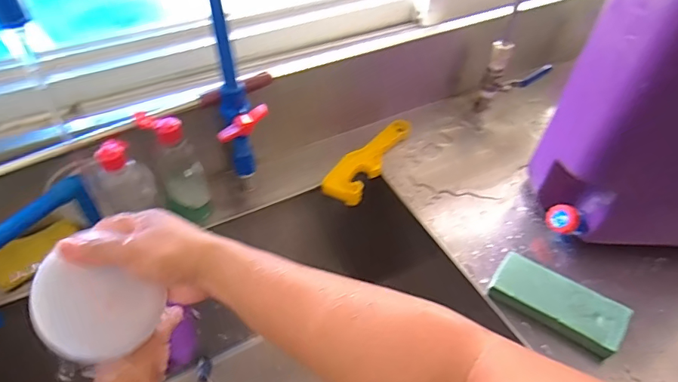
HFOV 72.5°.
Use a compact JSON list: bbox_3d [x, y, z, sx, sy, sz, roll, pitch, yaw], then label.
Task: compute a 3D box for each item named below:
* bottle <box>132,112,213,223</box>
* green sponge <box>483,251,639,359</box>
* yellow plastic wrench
[{"bbox_3d":[-0.211,-0.028,0.607,0.059,0.162,0.047,33,54,24],"label":"bottle"},{"bbox_3d":[0.273,0.138,0.575,0.156,0.033,0.071,29,53,21],"label":"green sponge"},{"bbox_3d":[0.055,-0.056,0.746,0.061,0.034,0.211,30,53,21],"label":"yellow plastic wrench"}]

